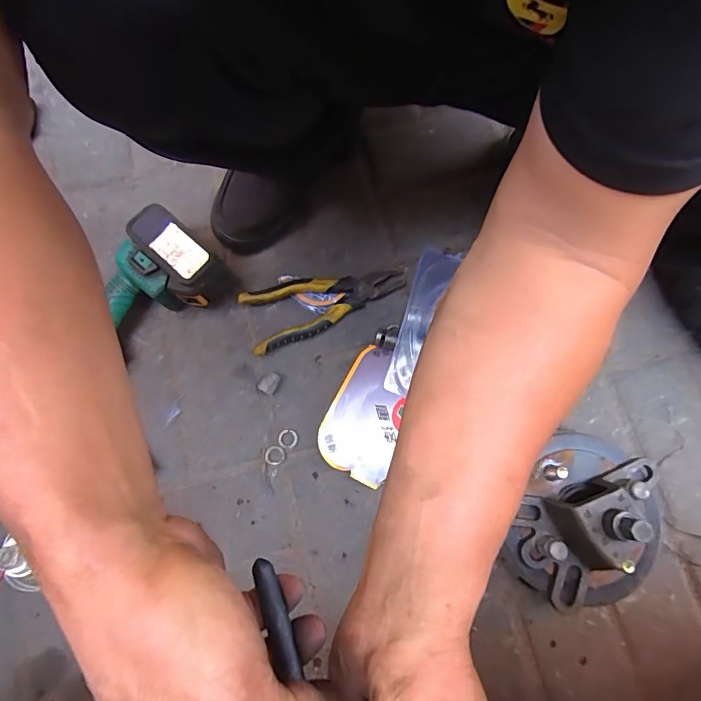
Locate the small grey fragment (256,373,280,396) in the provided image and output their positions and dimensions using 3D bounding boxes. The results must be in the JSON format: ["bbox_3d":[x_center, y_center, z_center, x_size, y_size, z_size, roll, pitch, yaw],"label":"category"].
[{"bbox_3d":[-0.095,0.039,0.531,0.021,0.017,0.026,25,77,6],"label":"small grey fragment"}]

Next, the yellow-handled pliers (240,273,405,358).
[{"bbox_3d":[-0.029,-0.060,0.550,0.193,0.030,0.071,-20,76,-5],"label":"yellow-handled pliers"}]

